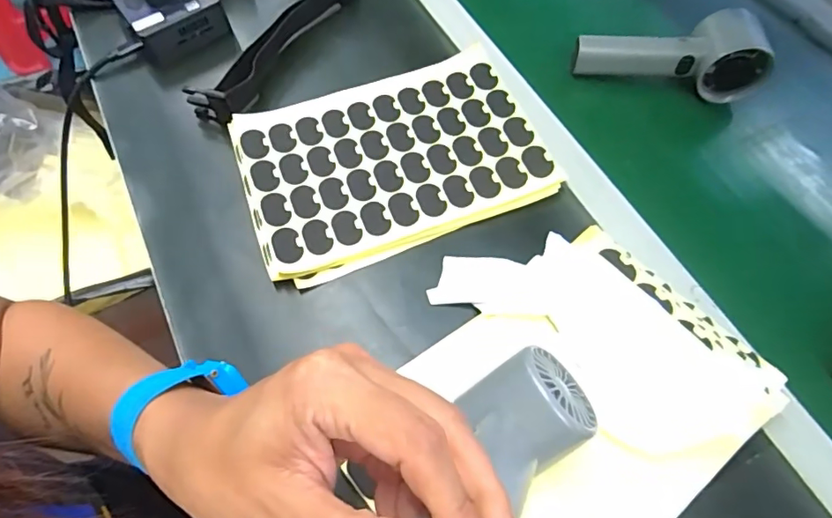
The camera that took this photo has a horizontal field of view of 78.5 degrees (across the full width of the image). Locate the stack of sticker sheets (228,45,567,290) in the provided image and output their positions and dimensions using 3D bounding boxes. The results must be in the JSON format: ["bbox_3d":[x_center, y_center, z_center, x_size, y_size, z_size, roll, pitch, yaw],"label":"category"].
[{"bbox_3d":[-0.020,-0.080,0.396,0.224,0.016,0.157,-18,64,-12],"label":"stack of sticker sheets"}]

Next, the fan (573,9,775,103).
[{"bbox_3d":[0.221,-0.178,0.439,0.159,0.062,0.039,9,62,1],"label":"fan"}]

